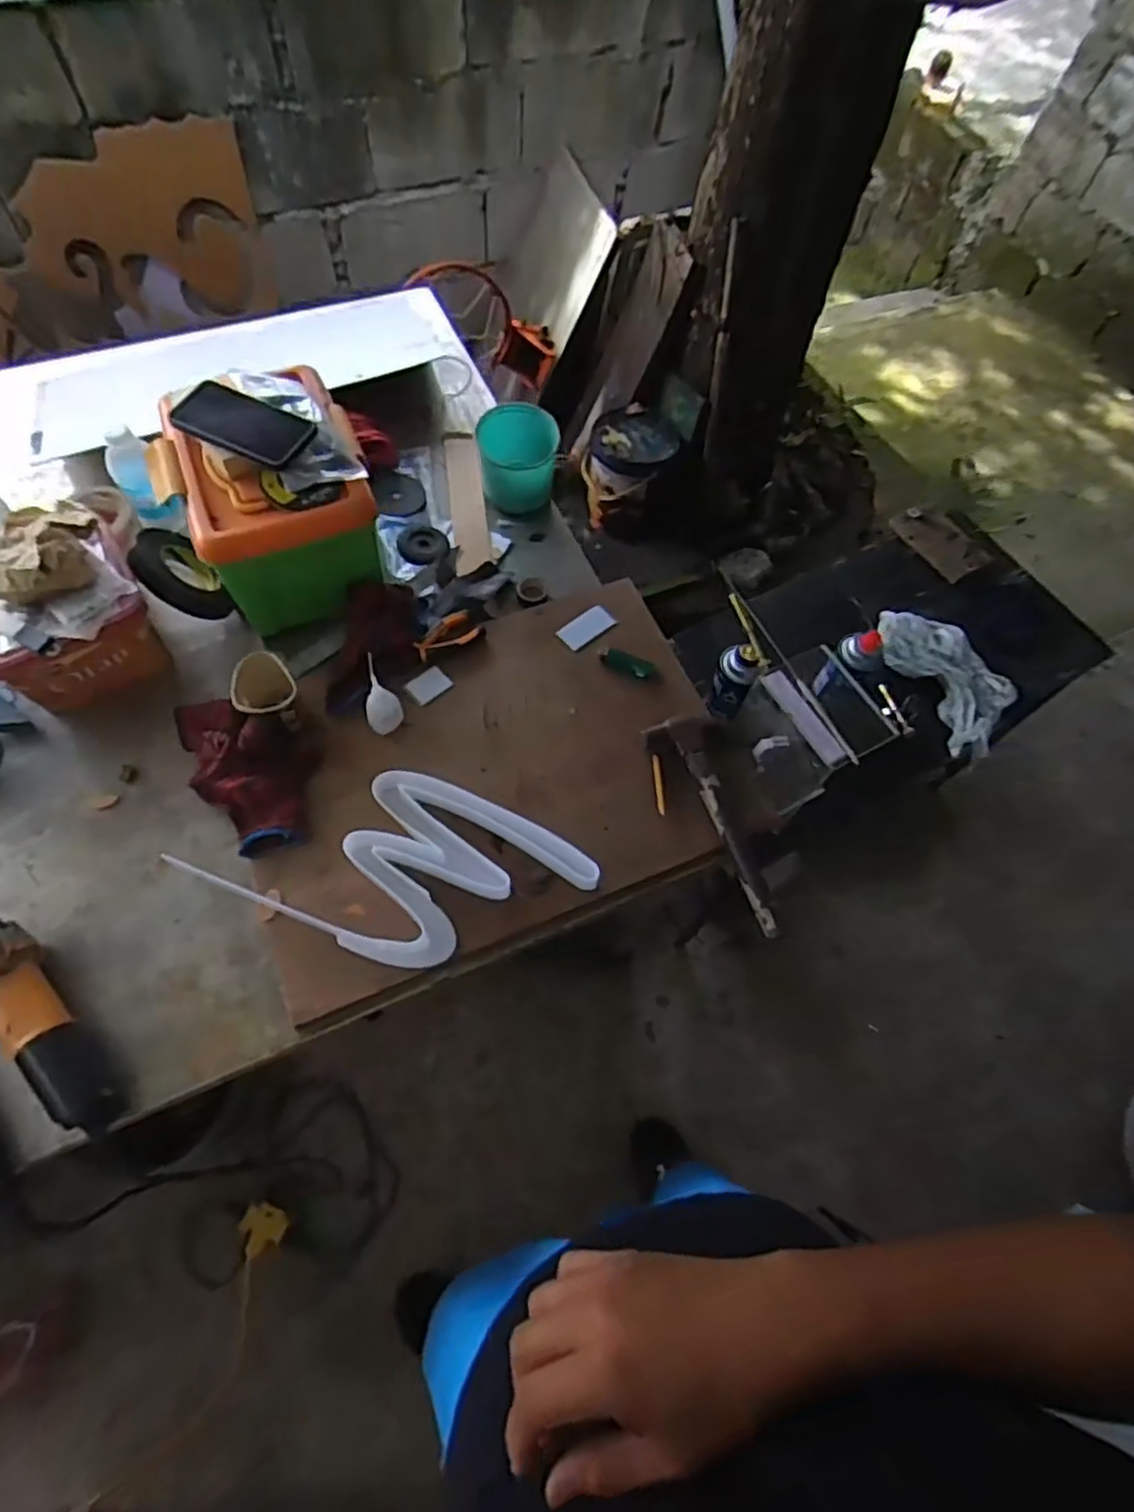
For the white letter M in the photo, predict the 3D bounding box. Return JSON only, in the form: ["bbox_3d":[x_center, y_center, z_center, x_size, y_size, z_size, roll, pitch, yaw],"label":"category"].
[{"bbox_3d":[-0.114,0.141,0.803,0.279,0.038,0.206,14,63,4],"label":"white letter M"}]

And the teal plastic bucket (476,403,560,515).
[{"bbox_3d":[-0.075,-0.452,1.090,0.116,0.121,0.108,1,63,-2],"label":"teal plastic bucket"}]

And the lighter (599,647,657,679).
[{"bbox_3d":[0.082,-0.127,0.972,0.080,0.015,0.029,25,64,9],"label":"lighter"}]

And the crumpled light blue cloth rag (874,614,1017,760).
[{"bbox_3d":[0.657,-0.138,1.234,0.096,0.099,0.290,-20,68,-13],"label":"crumpled light blue cloth rag"}]

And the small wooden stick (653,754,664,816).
[{"bbox_3d":[0.116,0.036,0.892,0.010,0.008,0.079,-2,63,-4],"label":"small wooden stick"}]

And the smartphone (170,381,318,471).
[{"bbox_3d":[-0.386,-0.396,0.849,0.172,0.015,0.085,30,66,9],"label":"smartphone"}]

